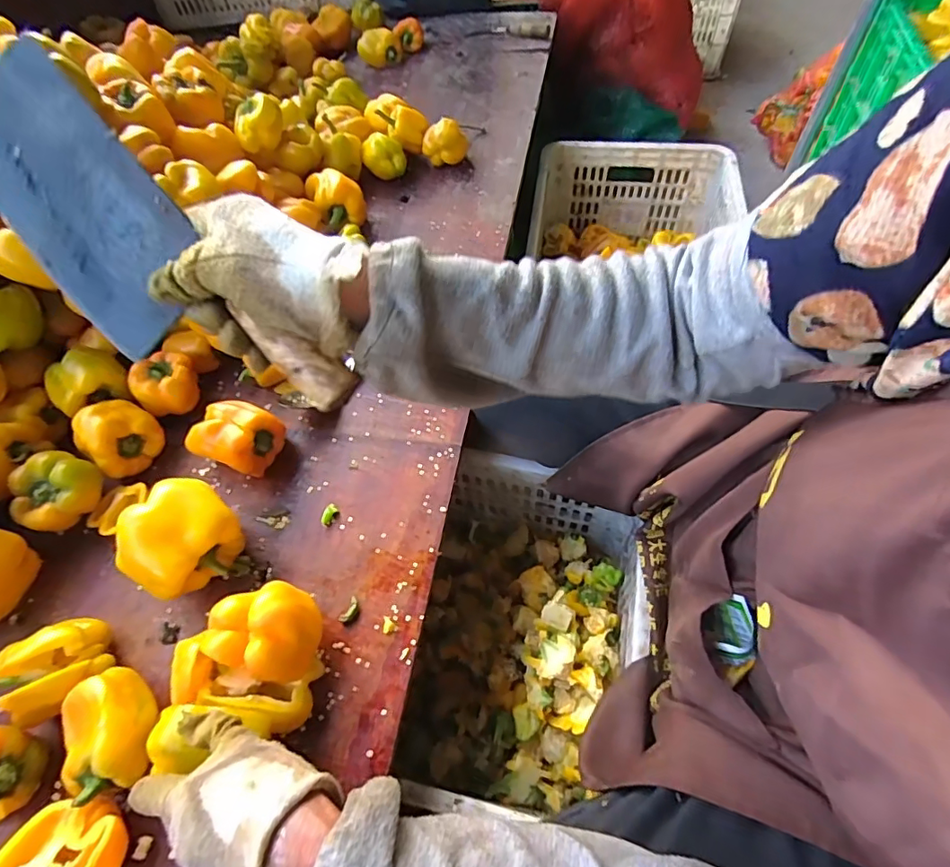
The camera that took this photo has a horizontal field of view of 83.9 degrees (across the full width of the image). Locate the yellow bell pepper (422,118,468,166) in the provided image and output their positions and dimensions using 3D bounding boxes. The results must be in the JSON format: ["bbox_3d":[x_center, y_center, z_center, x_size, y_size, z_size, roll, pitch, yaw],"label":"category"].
[{"bbox_3d":[-0.051,-0.495,0.901,0.077,0.070,0.059,-5,58,1],"label":"yellow bell pepper"}]

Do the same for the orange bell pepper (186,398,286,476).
[{"bbox_3d":[-0.258,0.006,0.572,0.077,0.069,0.065,16,60,13],"label":"orange bell pepper"}]

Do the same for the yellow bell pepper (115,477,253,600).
[{"bbox_3d":[-0.268,0.103,0.491,0.081,0.097,0.092,36,67,23],"label":"yellow bell pepper"}]

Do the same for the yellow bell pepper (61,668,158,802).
[{"bbox_3d":[-0.288,0.240,0.427,0.068,0.057,0.088,-26,58,-13],"label":"yellow bell pepper"}]

